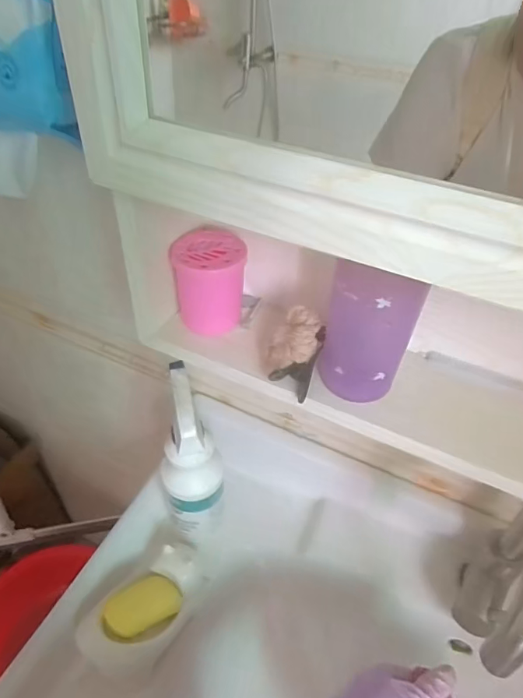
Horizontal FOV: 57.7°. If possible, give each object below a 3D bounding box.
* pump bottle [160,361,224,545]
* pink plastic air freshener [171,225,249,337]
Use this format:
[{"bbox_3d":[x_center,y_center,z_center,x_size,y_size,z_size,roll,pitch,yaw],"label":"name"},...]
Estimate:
[{"bbox_3d":[-0.071,0.120,0.496,0.060,0.220,0.082,-4,44,-8],"label":"pump bottle"},{"bbox_3d":[-0.046,-0.058,0.431,0.063,0.082,0.060,0,43,-4],"label":"pink plastic air freshener"}]

